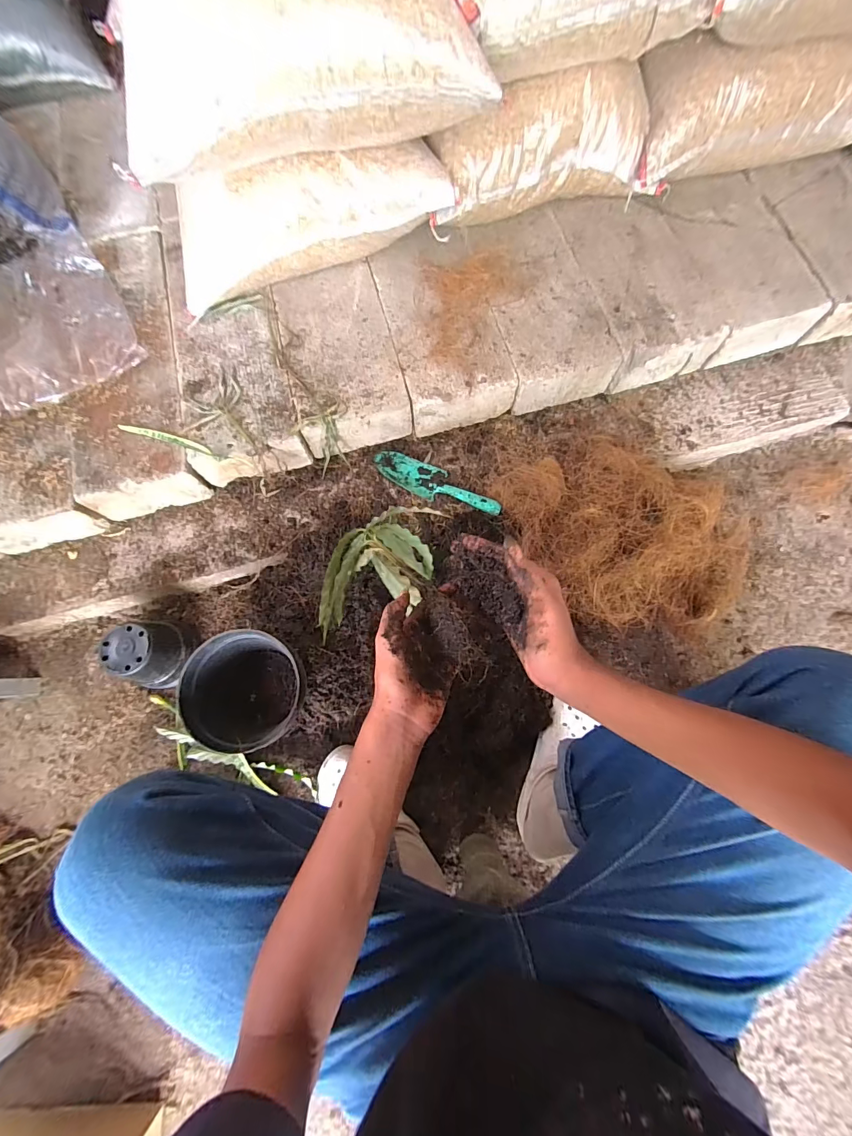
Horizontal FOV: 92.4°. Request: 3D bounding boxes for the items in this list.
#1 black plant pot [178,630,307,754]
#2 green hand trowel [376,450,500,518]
[{"bbox_3d":[-0.280,0.191,0.657,0.170,0.121,0.160,0,73,1],"label":"black plant pot"},{"bbox_3d":[0.022,-0.164,0.787,0.254,0.025,0.068,20,75,7],"label":"green hand trowel"}]

